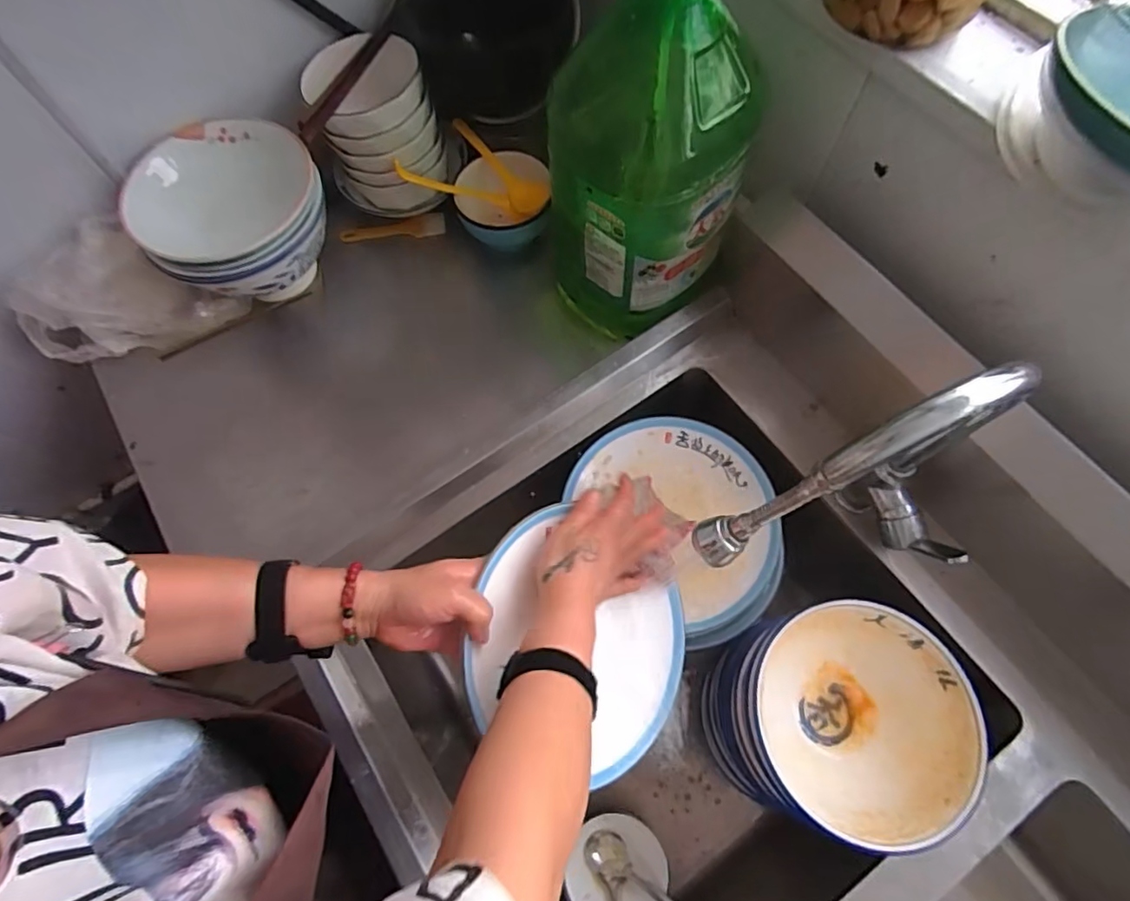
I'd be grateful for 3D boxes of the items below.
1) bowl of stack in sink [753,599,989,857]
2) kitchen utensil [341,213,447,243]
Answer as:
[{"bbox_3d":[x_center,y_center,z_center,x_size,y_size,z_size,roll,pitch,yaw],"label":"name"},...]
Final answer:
[{"bbox_3d":[0.280,0.253,0.554,0.191,0.088,0.196,-1,69,2],"label":"bowl of stack in sink"},{"bbox_3d":[-0.254,-0.323,0.848,0.154,0.029,0.010,-8,27,6],"label":"kitchen utensil"}]

